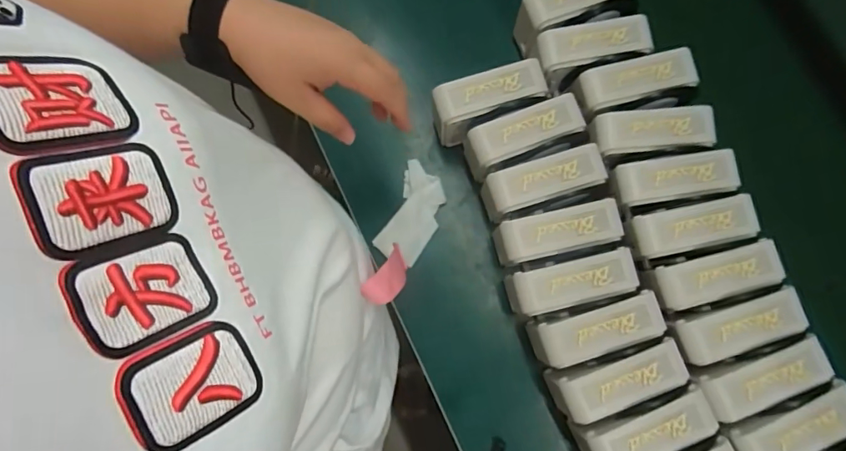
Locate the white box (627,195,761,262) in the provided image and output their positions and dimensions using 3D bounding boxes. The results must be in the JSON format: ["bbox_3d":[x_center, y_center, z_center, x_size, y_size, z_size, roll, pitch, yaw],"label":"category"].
[{"bbox_3d":[0.286,0.004,0.527,0.122,0.039,0.047,-11,79,-2],"label":"white box"}]

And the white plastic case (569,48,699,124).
[{"bbox_3d":[0.238,-0.158,0.554,0.132,0.042,0.049,-14,79,11],"label":"white plastic case"}]

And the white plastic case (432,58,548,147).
[{"bbox_3d":[0.074,-0.140,0.592,0.126,0.105,0.044,-16,79,-3],"label":"white plastic case"}]

